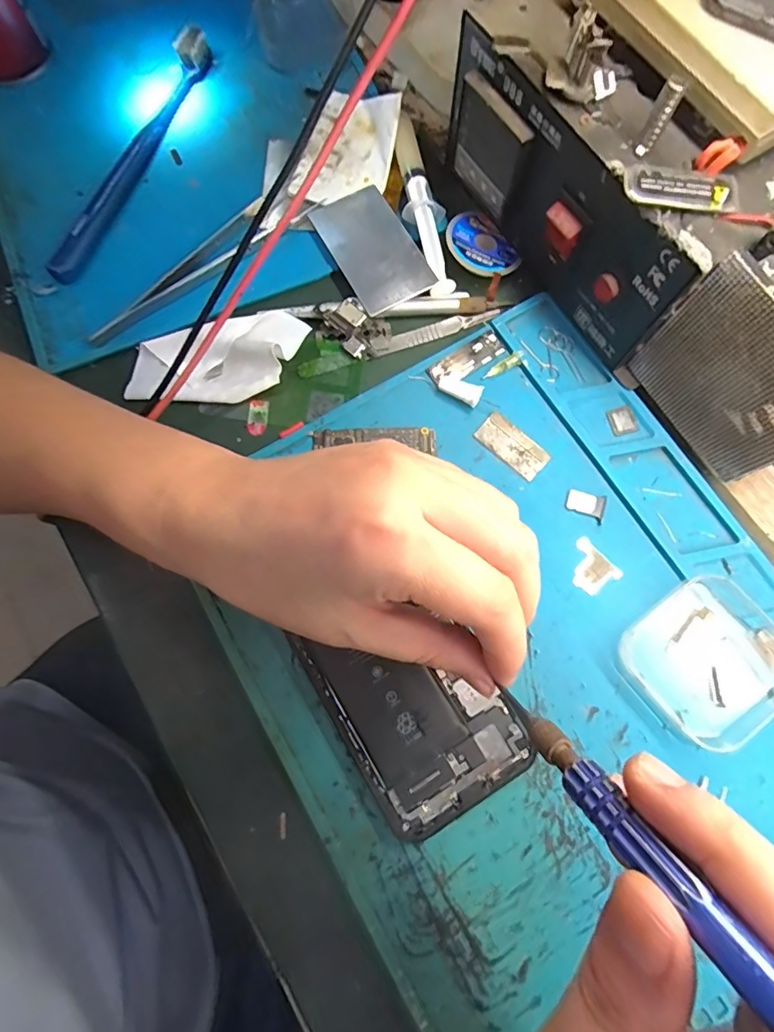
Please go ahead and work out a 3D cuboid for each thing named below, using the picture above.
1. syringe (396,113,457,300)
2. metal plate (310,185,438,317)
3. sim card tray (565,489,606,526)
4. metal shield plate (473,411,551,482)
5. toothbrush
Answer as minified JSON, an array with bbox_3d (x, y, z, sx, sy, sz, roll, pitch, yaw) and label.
[{"bbox_3d":[0.021,-0.176,0.278,0.024,0.016,0.104,-6,76,0],"label":"syringe"},{"bbox_3d":[-0.008,-0.153,0.283,0.043,0.005,0.078,-30,75,3],"label":"metal plate"},{"bbox_3d":[0.101,-0.006,0.249,0.020,0.004,0.014,15,77,5],"label":"sim card tray"},{"bbox_3d":[0.066,-0.037,0.258,0.038,0.004,0.018,42,81,10],"label":"metal shield plate"},{"bbox_3d":[-0.149,-0.213,0.288,0.016,0.023,0.174,20,78,6],"label":"toothbrush"}]

